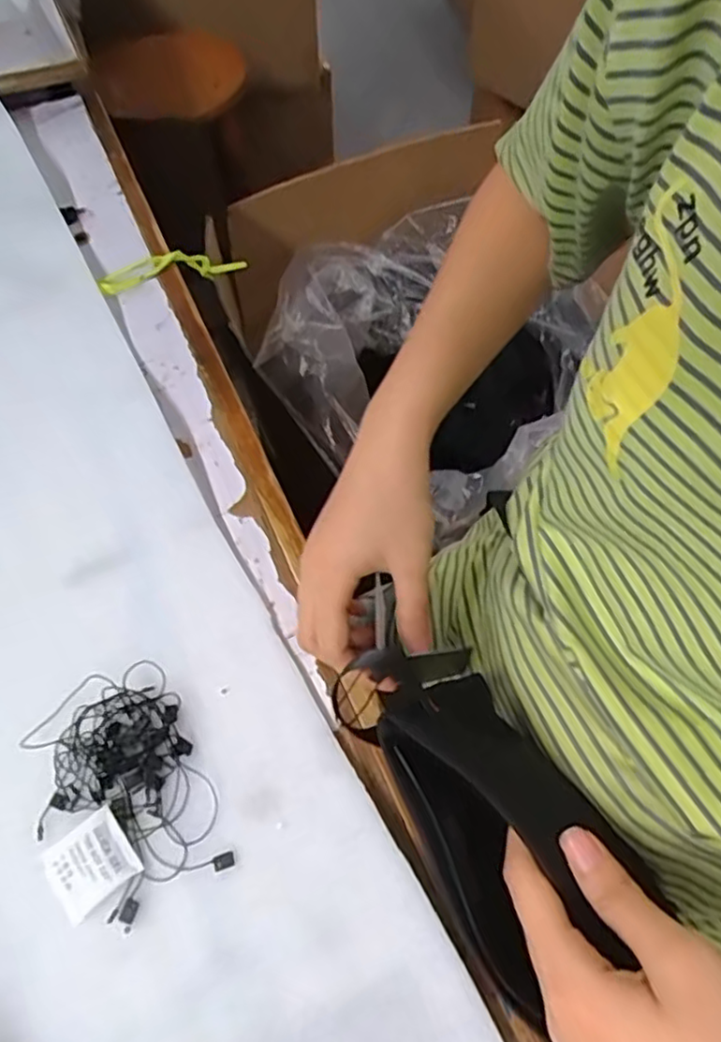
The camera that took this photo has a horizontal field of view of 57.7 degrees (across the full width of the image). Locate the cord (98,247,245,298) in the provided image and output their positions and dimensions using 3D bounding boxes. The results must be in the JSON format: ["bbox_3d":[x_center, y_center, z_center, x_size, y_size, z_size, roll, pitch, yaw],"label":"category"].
[{"bbox_3d":[-0.168,-0.224,0.586,0.138,0.031,0.021,-27,61,-38],"label":"cord"}]

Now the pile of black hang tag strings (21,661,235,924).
[{"bbox_3d":[-0.130,0.143,0.353,0.084,0.012,0.120,-24,62,-14],"label":"pile of black hang tag strings"}]

